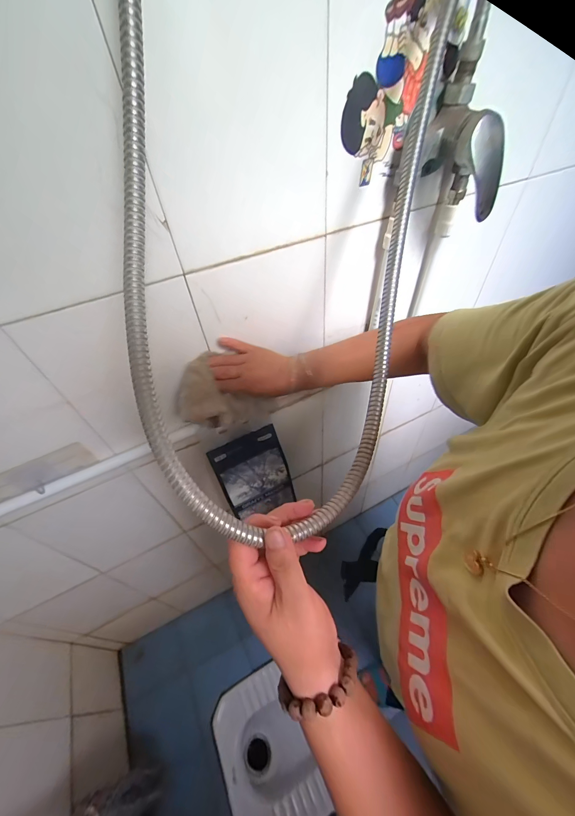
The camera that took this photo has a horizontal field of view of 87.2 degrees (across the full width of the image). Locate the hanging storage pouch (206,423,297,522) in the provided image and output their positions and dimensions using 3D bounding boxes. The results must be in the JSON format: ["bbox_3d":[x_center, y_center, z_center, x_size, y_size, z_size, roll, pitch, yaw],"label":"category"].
[{"bbox_3d":[-0.064,0.145,0.623,0.135,0.213,0.026,-24,29,-13],"label":"hanging storage pouch"}]

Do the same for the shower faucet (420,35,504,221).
[{"bbox_3d":[0.209,-0.328,0.373,0.077,0.145,0.103,2,49,9],"label":"shower faucet"}]

